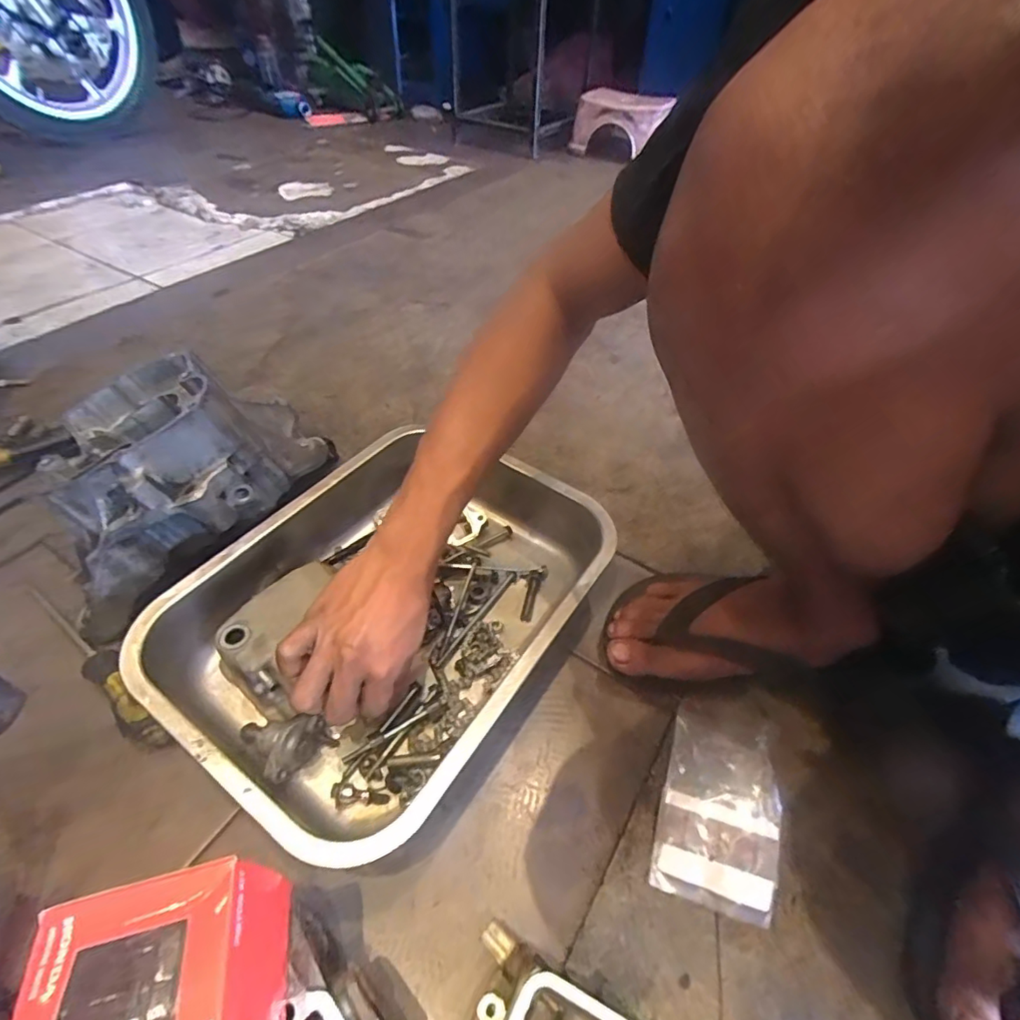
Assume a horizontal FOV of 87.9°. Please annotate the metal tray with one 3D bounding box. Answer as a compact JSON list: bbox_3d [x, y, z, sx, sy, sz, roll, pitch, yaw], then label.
[{"bbox_3d":[-0.086,0.069,0.460,0.266,0.080,0.372,27,52,22],"label":"metal tray"}]

